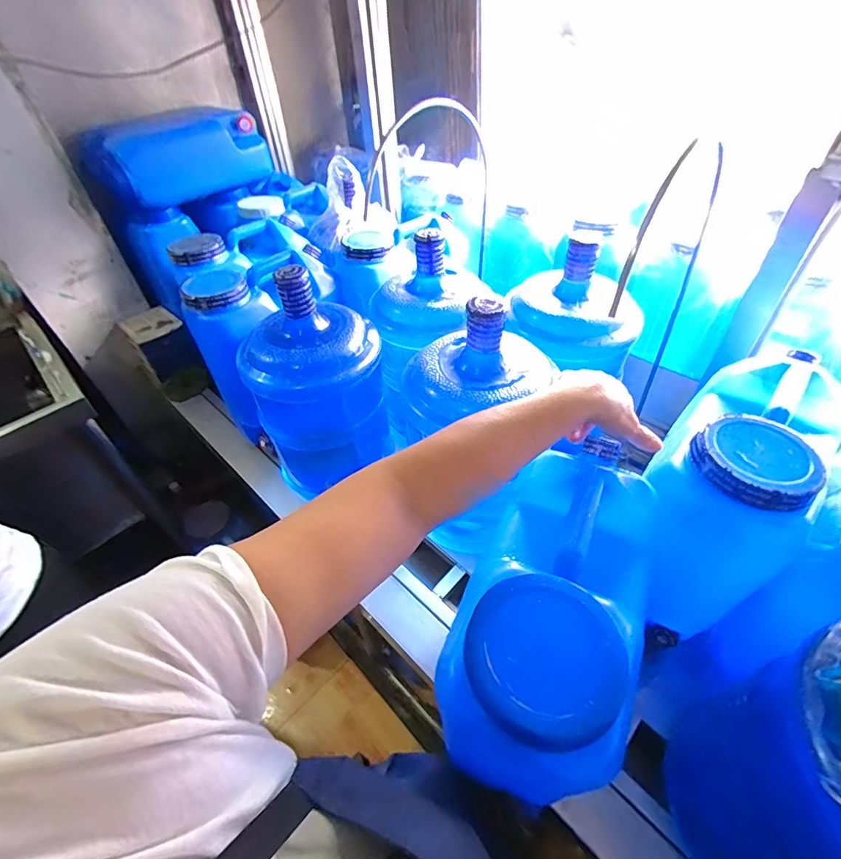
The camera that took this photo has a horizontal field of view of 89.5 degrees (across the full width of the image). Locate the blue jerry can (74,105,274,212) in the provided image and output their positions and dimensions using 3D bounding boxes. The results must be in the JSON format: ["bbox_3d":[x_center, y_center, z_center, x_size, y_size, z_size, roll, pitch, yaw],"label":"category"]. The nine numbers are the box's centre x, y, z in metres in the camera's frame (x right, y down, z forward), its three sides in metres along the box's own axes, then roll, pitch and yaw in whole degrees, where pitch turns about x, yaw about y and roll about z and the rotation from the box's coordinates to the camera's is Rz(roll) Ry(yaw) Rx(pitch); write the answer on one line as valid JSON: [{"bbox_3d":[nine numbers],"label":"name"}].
[{"bbox_3d":[-0.652,-0.745,1.144,0.455,0.176,0.185,-33,51,-25],"label":"blue jerry can"}]

